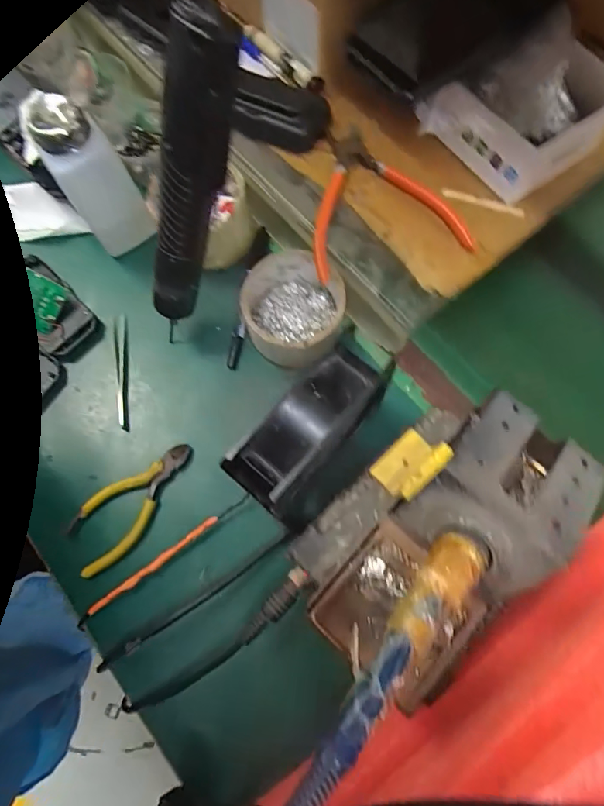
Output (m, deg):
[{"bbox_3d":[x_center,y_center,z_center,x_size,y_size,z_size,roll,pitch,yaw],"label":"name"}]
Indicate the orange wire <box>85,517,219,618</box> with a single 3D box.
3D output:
[{"bbox_3d":[-0.112,0.122,0.359,0.113,0.009,0.007,-34,75,-8],"label":"orange wire"}]

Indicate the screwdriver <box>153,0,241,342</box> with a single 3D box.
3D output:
[{"bbox_3d":[-0.075,-0.127,0.303,0.031,0.205,0.028,45,51,14],"label":"screwdriver"}]

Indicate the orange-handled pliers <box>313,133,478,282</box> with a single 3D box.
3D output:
[{"bbox_3d":[0.062,-0.169,0.385,0.119,0.024,0.126,-10,73,-1],"label":"orange-handled pliers"}]

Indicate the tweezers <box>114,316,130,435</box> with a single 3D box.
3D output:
[{"bbox_3d":[-0.157,-0.027,0.416,0.011,0.006,0.105,-10,73,-1],"label":"tweezers"}]

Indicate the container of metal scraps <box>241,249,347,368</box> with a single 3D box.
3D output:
[{"bbox_3d":[-0.005,-0.077,0.395,0.080,0.054,0.083,-1,73,2],"label":"container of metal scraps"}]

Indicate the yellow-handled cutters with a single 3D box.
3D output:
[{"bbox_3d":[-0.137,0.079,0.380,0.048,0.009,0.121,40,79,13],"label":"yellow-handled cutters"}]

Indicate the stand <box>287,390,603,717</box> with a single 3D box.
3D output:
[{"bbox_3d":[0.070,0.067,0.251,0.102,0.079,0.163,39,78,13],"label":"stand"}]

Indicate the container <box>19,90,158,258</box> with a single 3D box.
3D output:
[{"bbox_3d":[-0.174,-0.185,0.394,0.056,0.130,0.058,-34,75,-8],"label":"container"}]

